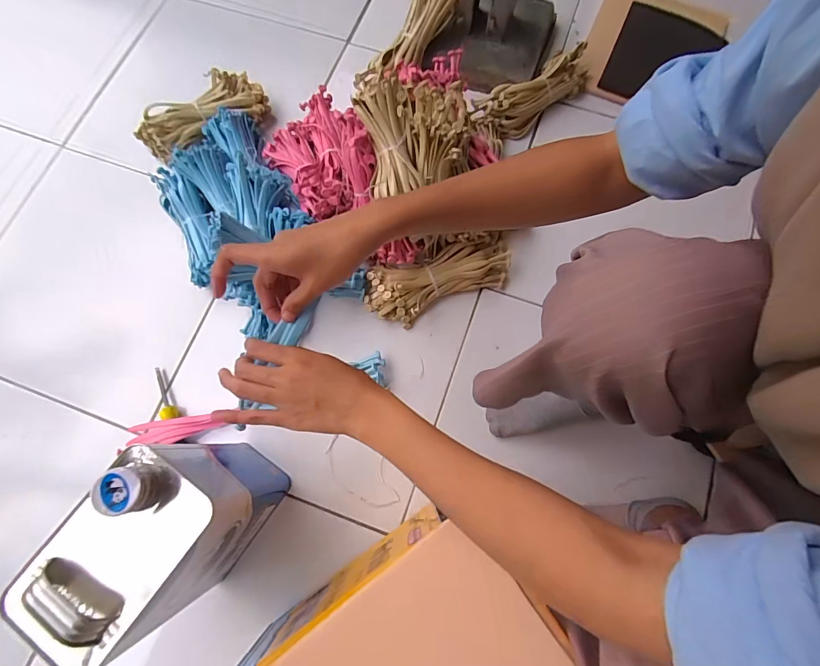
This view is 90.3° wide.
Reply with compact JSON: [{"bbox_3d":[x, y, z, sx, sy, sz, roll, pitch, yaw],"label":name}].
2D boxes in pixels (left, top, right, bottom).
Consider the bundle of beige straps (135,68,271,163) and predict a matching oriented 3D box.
[{"bbox_3d":[-0.367,-0.384,0.718,0.228,0.059,0.082,-26,77,-7],"label":"bundle of beige straps"}]

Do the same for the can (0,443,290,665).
[{"bbox_3d":[-0.252,0.221,0.445,0.104,0.255,0.172,27,77,7],"label":"can"}]

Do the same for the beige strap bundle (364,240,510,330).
[{"bbox_3d":[0.048,-0.076,0.643,0.234,0.053,0.090,-15,76,-4],"label":"beige strap bundle"}]

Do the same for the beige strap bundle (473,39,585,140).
[{"bbox_3d":[0.217,-0.422,0.726,0.236,0.054,0.077,-34,78,-8],"label":"beige strap bundle"}]

